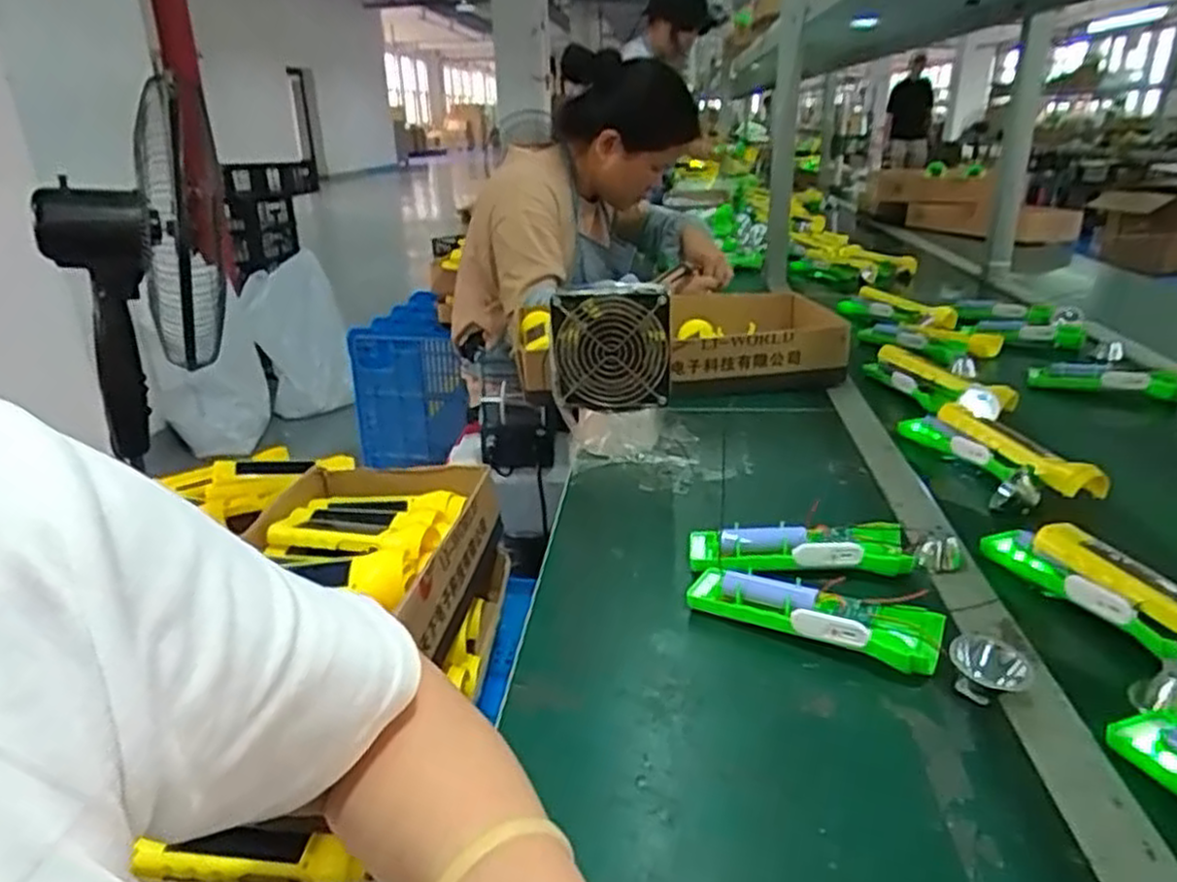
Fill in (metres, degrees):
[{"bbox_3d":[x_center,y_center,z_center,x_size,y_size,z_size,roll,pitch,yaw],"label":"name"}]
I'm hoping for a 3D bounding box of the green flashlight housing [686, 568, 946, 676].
[{"bbox_3d":[0.148,0.119,0.521,0.163,0.035,0.043,11,25,27],"label":"green flashlight housing"}]

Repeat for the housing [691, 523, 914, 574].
[{"bbox_3d":[0.161,0.086,0.598,0.164,0.035,0.049,1,23,7],"label":"housing"}]

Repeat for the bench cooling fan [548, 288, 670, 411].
[{"bbox_3d":[0.023,-0.095,0.791,0.121,0.120,0.031,-5,23,4],"label":"bench cooling fan"}]

